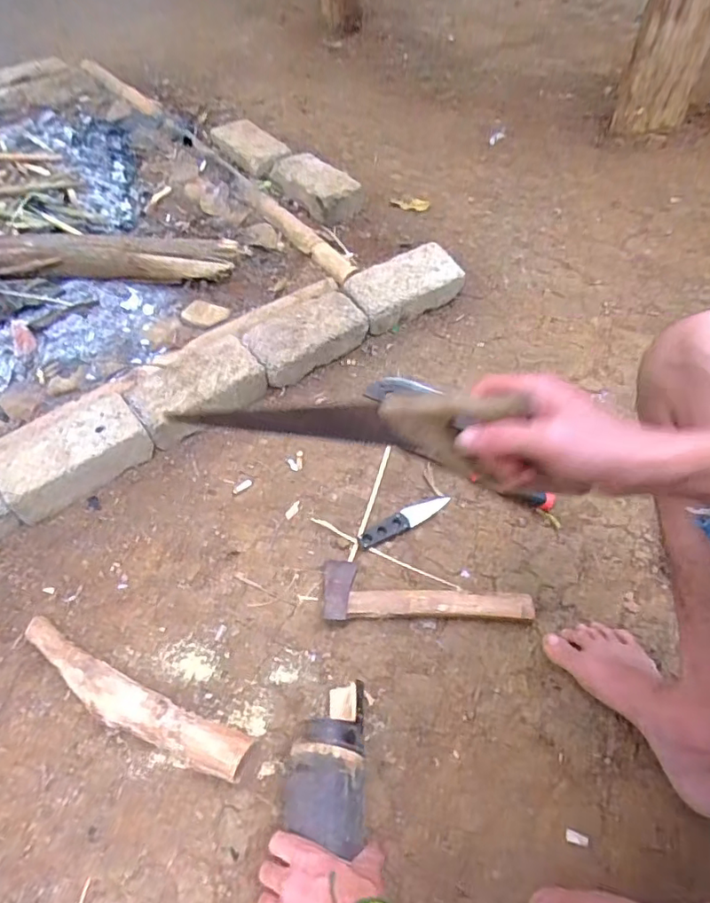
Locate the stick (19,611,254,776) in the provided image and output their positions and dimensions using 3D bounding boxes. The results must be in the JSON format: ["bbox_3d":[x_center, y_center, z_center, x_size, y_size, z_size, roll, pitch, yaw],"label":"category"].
[{"bbox_3d":[-0.274,0.286,0.649,0.335,0.052,0.054,21,61,15],"label":"stick"}]

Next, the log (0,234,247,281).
[{"bbox_3d":[-0.459,-0.359,1.022,0.480,0.070,0.064,-3,57,0],"label":"log"}]

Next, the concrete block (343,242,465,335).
[{"bbox_3d":[0.090,-0.304,1.038,0.212,0.076,0.113,-30,61,-16],"label":"concrete block"}]

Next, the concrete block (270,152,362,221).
[{"bbox_3d":[-0.090,-0.566,1.203,0.200,0.085,0.113,24,61,16],"label":"concrete block"}]

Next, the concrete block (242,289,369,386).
[{"bbox_3d":[-0.091,-0.210,0.972,0.203,0.053,0.136,-30,61,-16],"label":"concrete block"}]

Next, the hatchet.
[{"bbox_3d":[0.093,0.186,0.724,0.267,0.022,0.080,3,58,4],"label":"hatchet"}]

